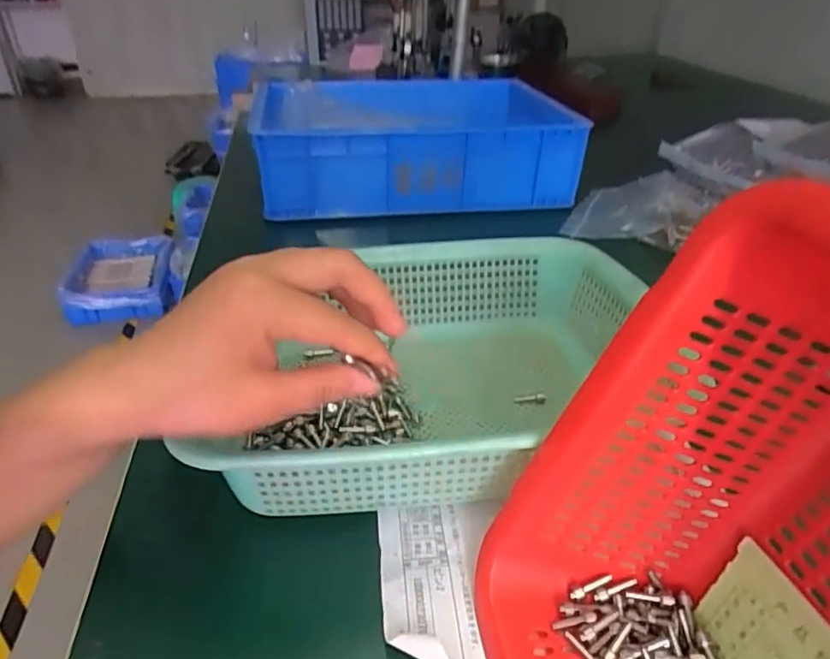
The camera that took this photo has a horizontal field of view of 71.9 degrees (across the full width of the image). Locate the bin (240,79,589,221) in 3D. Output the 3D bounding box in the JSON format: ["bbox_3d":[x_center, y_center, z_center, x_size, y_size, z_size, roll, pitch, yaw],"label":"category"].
[{"bbox_3d":[-0.007,-0.257,0.804,0.403,0.128,0.273,-7,34,-10],"label":"bin"}]

